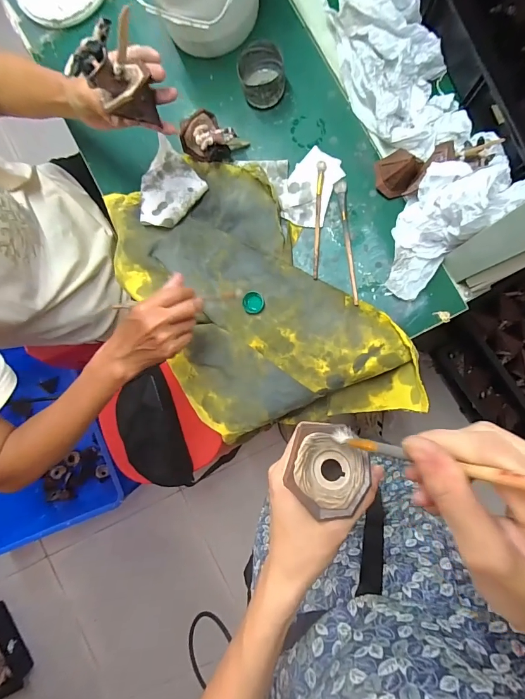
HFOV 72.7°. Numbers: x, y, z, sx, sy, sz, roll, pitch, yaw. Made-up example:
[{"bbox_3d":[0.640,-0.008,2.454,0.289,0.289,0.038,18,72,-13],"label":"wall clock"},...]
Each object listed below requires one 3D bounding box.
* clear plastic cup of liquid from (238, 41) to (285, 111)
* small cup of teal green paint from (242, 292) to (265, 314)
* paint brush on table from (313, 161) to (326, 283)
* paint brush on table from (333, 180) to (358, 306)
[{"bbox_3d":[0.000,-0.397,0.521,0.063,0.052,0.066,0,89,7],"label":"clear plastic cup of liquid"},{"bbox_3d":[-0.014,-0.072,0.547,0.032,0.012,0.033,0,89,7],"label":"small cup of teal green paint"},{"bbox_3d":[0.085,-0.192,0.531,0.013,0.012,0.171,2,89,7],"label":"paint brush on table"},{"bbox_3d":[0.124,-0.158,0.528,0.017,0.011,0.183,-6,88,7],"label":"paint brush on table"}]

